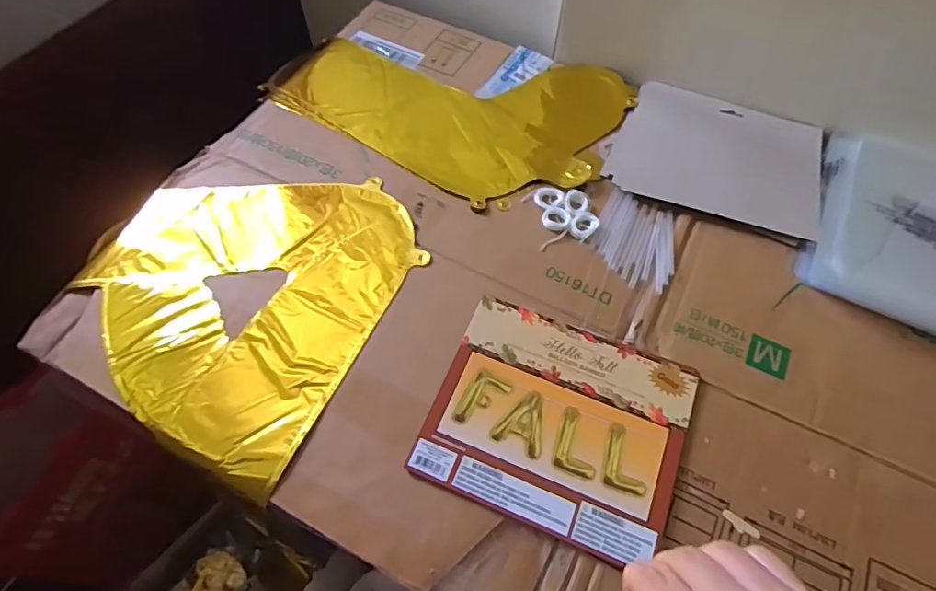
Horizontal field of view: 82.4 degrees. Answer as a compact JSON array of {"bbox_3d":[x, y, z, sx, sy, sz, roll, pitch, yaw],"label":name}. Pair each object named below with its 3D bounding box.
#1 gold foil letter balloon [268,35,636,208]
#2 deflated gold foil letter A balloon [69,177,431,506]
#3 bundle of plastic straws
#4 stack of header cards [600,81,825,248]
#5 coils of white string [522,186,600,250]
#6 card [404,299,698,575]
[{"bbox_3d":[-0.028,-0.228,0.622,0.390,0.016,0.244,23,62,12],"label":"gold foil letter balloon"},{"bbox_3d":[-0.212,-0.012,0.492,0.281,0.021,0.274,25,62,13],"label":"deflated gold foil letter A balloon"},{"bbox_3d":[0.163,-0.054,0.516,0.076,0.004,0.097,21,62,11],"label":"bundle of plastic straws"},{"bbox_3d":[0.267,-0.151,0.569,0.204,0.012,0.170,21,62,11],"label":"stack of header cards"},{"bbox_3d":[0.092,-0.079,0.525,0.063,0.004,0.068,-8,60,-6],"label":"coils of white string"},{"bbox_3d":[0.071,0.098,0.426,0.190,0.008,0.163,20,61,10],"label":"card"}]

